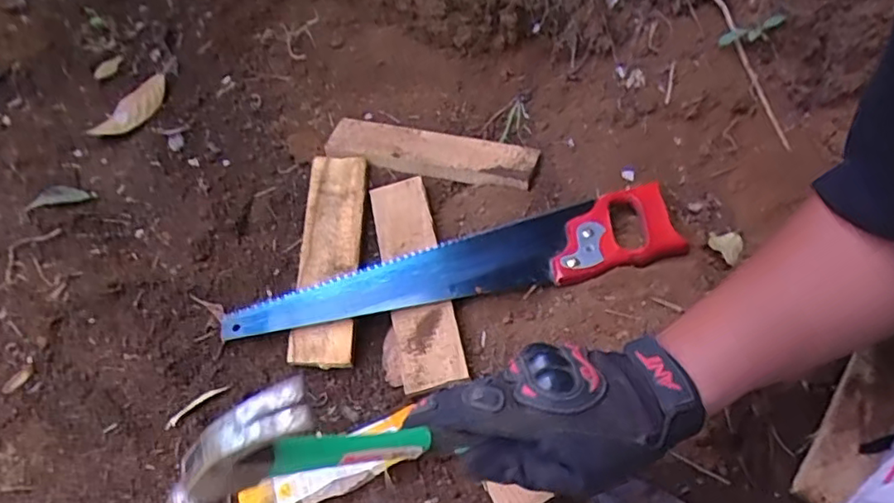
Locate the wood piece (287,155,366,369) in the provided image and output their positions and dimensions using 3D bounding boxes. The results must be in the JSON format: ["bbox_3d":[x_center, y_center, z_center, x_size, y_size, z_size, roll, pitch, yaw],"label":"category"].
[{"bbox_3d":[-0.125,0.000,0.635,0.061,0.019,0.247,-2,62,3],"label":"wood piece"}]

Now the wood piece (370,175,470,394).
[{"bbox_3d":[-0.034,0.023,0.611,0.063,0.013,0.241,-18,59,7],"label":"wood piece"}]

